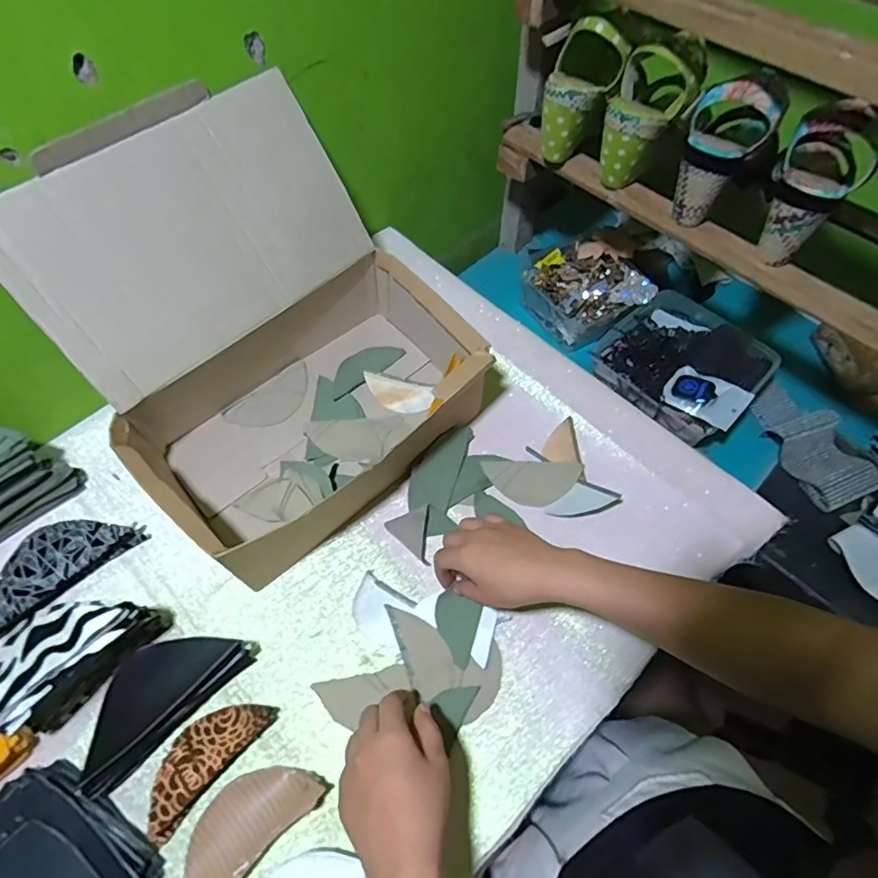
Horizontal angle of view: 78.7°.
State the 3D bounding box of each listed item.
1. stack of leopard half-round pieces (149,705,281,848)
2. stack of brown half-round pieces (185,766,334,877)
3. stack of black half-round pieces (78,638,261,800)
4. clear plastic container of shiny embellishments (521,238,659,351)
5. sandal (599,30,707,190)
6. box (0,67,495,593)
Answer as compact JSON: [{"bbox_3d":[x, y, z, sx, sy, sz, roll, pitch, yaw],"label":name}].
[{"bbox_3d":[-0.199,0.268,0.451,0.047,0.021,0.121,37,67,17],"label":"stack of leopard half-round pieces"},{"bbox_3d":[-0.154,0.307,0.425,0.059,0.027,0.120,41,68,19],"label":"stack of brown half-round pieces"},{"bbox_3d":[-0.243,0.218,0.464,0.071,0.048,0.155,41,68,19],"label":"stack of black half-round pieces"},{"bbox_3d":[0.231,-0.233,0.837,0.154,0.075,0.167,-35,66,-19],"label":"clear plastic container of shiny embellishments"},{"bbox_3d":[0.218,-0.363,0.596,0.092,0.151,0.082,44,39,20],"label":"sandal"},{"bbox_3d":[-0.164,-0.104,0.524,0.337,0.243,0.333,-39,69,-20],"label":"box"}]

